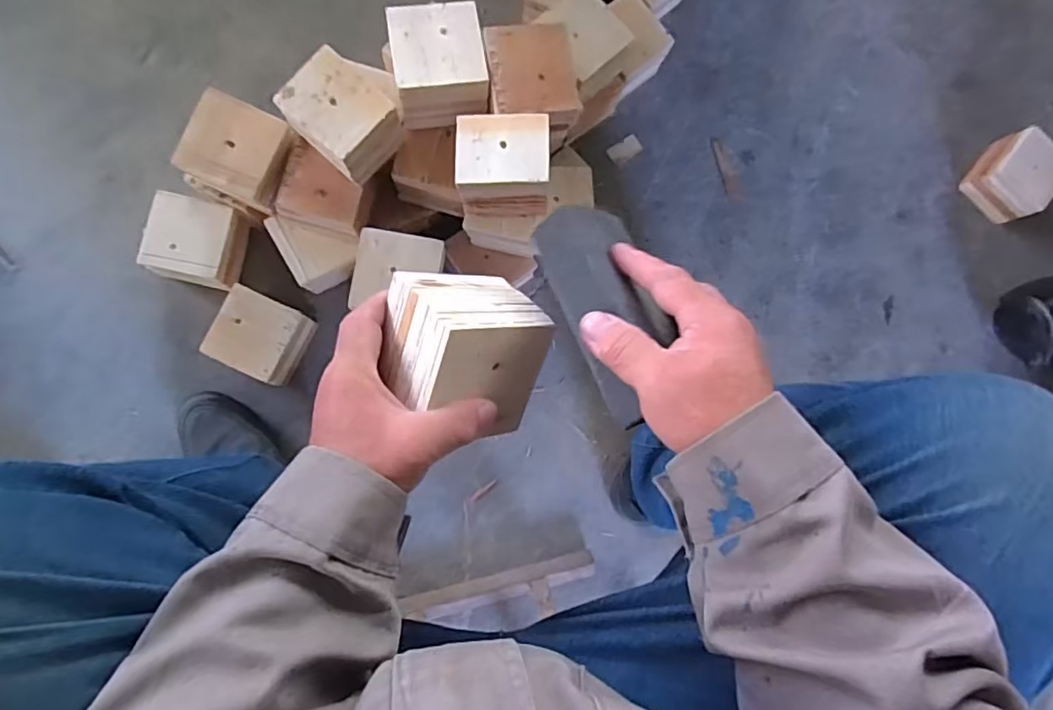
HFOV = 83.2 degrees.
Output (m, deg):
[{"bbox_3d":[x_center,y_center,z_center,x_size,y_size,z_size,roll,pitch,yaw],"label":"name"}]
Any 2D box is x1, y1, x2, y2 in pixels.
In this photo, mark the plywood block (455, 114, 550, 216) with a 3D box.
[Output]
[{"bbox_3d":[-0.025,-0.195,0.608,0.090,0.074,0.080,2,85,-5],"label":"plywood block"}]

